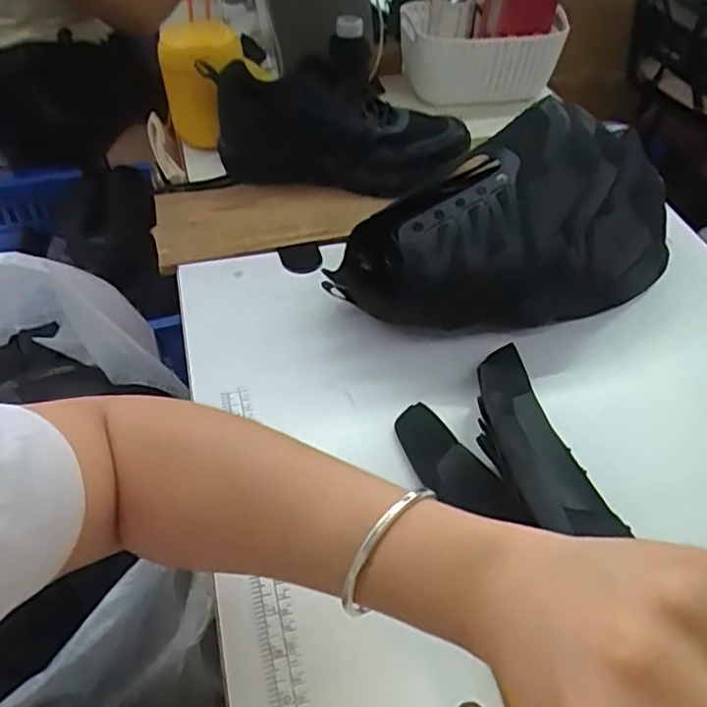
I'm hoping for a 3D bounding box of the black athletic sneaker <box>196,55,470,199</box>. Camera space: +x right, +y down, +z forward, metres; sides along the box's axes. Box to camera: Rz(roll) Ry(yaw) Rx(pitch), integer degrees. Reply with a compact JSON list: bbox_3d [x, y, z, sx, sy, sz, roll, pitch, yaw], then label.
[{"bbox_3d":[-0.016,-0.237,0.665,0.250,0.123,0.116,-1,47,-3],"label":"black athletic sneaker"}]

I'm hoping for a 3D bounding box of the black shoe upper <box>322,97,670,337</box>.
[{"bbox_3d":[0.128,-0.103,0.518,0.285,0.154,0.119,-16,50,-15],"label":"black shoe upper"}]

